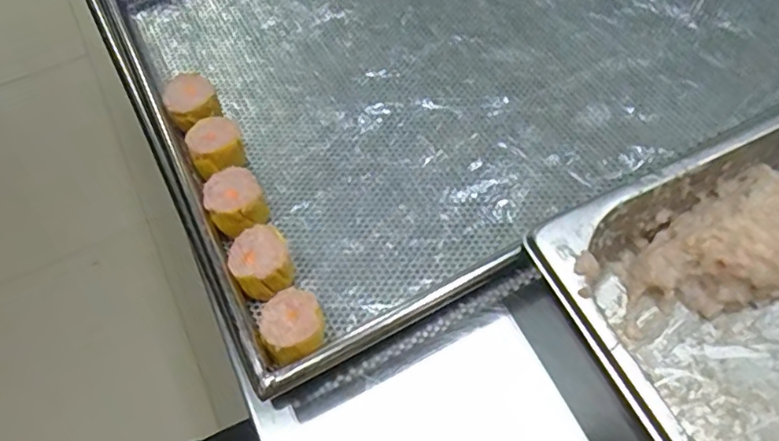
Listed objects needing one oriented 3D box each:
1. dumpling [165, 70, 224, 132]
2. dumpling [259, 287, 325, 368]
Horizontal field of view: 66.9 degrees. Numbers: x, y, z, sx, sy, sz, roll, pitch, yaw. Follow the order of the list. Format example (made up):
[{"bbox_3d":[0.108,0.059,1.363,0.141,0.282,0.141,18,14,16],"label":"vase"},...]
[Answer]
[{"bbox_3d":[-0.145,-0.084,0.444,0.035,0.039,0.038,-31,65,-12],"label":"dumpling"},{"bbox_3d":[-0.056,0.064,0.345,0.037,0.033,0.038,-1,61,1],"label":"dumpling"}]

